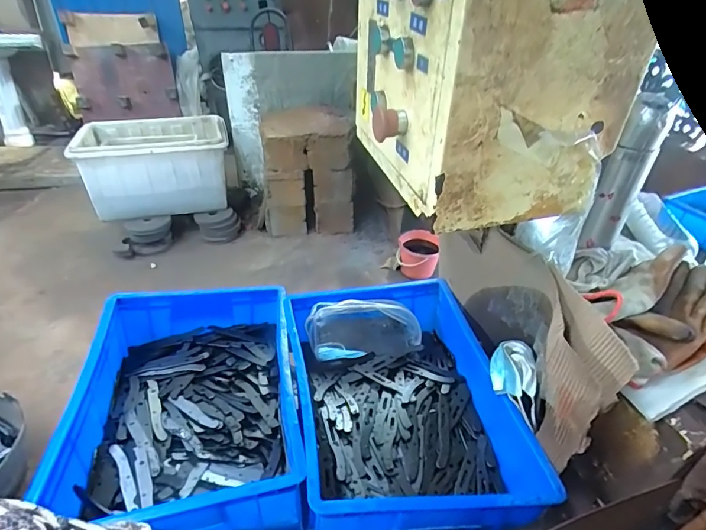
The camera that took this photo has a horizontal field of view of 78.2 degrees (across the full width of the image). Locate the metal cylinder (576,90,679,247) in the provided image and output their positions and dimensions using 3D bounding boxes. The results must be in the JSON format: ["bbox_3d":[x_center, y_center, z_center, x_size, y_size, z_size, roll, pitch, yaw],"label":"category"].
[{"bbox_3d":[0.337,-0.108,0.546,0.049,0.188,0.051,26,42,29],"label":"metal cylinder"}]

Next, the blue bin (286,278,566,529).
[{"bbox_3d":[0.063,0.199,0.679,0.294,0.123,0.417,-4,36,-10],"label":"blue bin"}]

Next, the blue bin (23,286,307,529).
[{"bbox_3d":[-0.237,0.195,0.655,0.284,0.120,0.394,-5,37,-11],"label":"blue bin"}]

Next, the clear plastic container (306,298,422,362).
[{"bbox_3d":[0.021,0.117,0.795,0.207,0.106,0.040,-2,-6,-10],"label":"clear plastic container"}]

